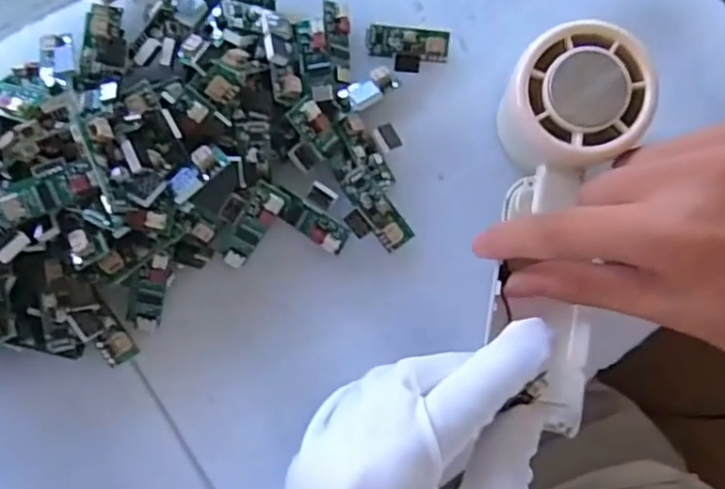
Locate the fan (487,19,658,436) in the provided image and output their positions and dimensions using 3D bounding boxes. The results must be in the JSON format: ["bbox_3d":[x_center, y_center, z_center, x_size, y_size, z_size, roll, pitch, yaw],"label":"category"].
[{"bbox_3d":[0.082,-0.007,0.259,0.053,0.032,0.159,0,104,-7],"label":"fan"}]

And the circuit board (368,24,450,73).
[{"bbox_3d":[0.022,-0.090,0.293,0.037,0.014,0.024,1,80,-4],"label":"circuit board"}]

